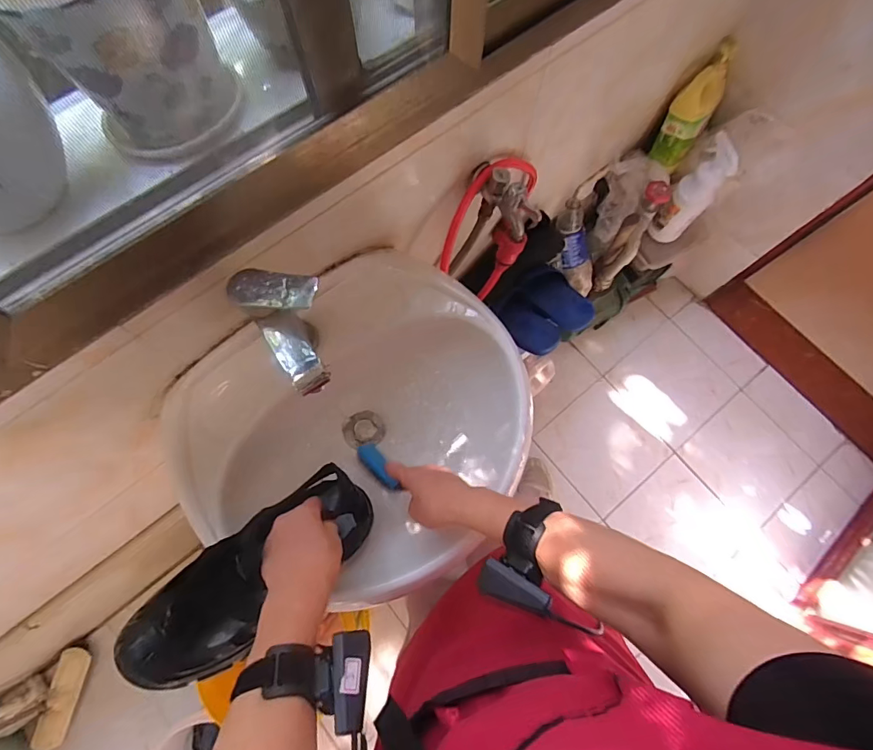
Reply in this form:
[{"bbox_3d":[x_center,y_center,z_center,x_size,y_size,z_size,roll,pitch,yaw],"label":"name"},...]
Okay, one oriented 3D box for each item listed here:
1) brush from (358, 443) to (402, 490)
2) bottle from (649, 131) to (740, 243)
[{"bbox_3d":[-0.077,0.121,0.590,0.027,0.021,0.085,-36,48,-10],"label":"brush"},{"bbox_3d":[0.578,-0.405,1.016,0.053,0.276,0.083,-42,79,-11],"label":"bottle"}]

